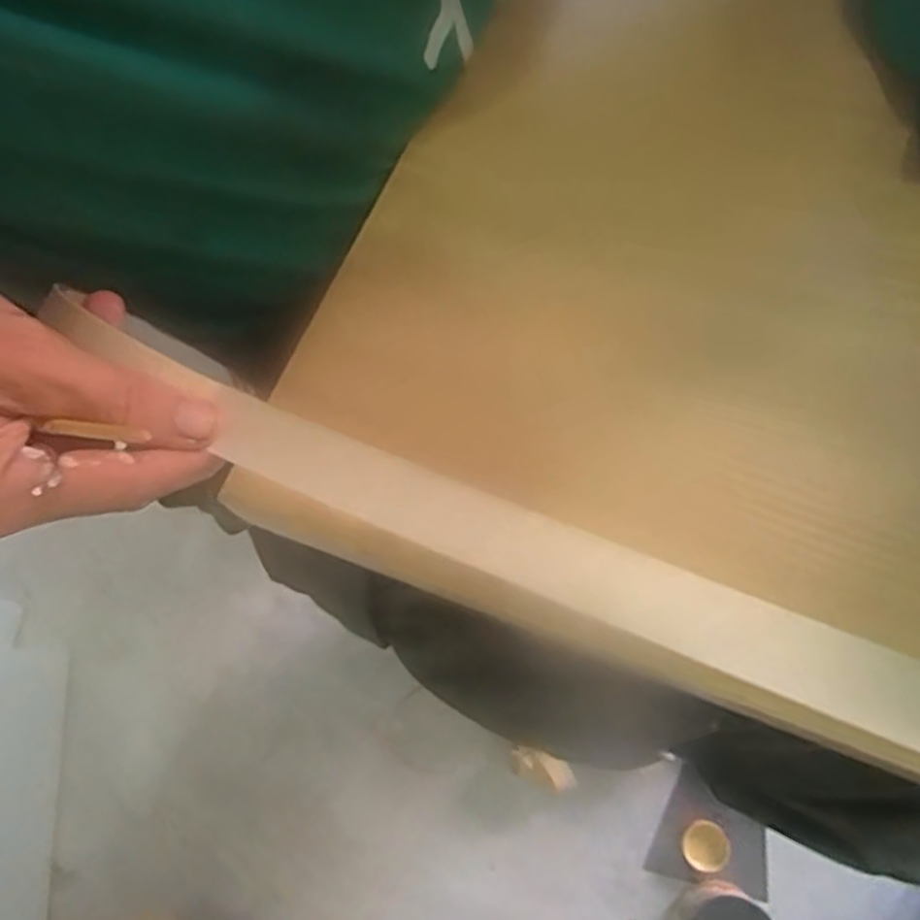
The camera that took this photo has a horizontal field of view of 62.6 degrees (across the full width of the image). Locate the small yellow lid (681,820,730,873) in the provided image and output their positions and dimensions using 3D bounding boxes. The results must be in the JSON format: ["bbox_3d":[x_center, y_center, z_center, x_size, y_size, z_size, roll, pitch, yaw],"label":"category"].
[{"bbox_3d":[0.216,0.341,0.667,0.038,0.004,0.040,-13,75,13],"label":"small yellow lid"}]

